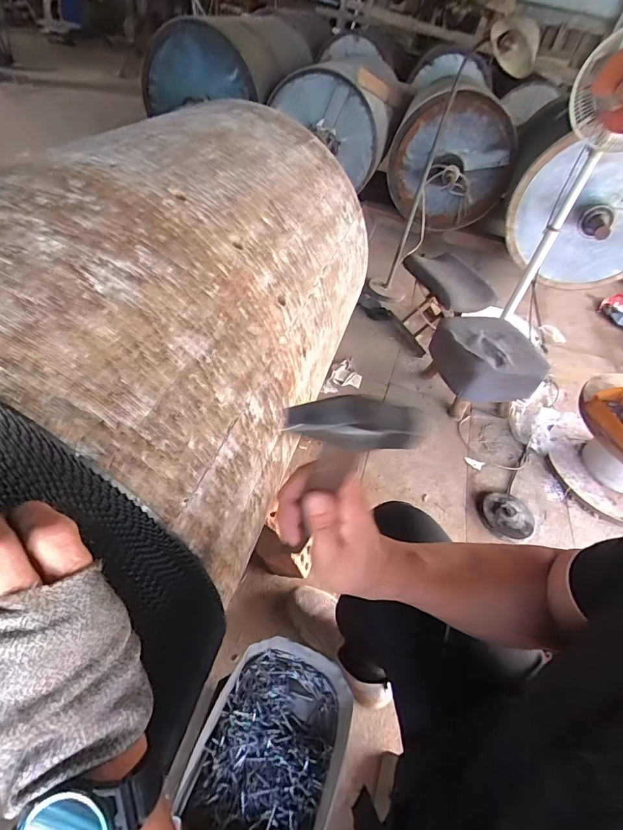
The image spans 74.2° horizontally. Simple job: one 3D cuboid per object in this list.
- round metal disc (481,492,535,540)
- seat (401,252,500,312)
[{"bbox_3d":[0.544,0.275,1.136,0.136,0.021,0.137,3,48,-4],"label":"round metal disc"},{"bbox_3d":[0.518,-0.511,1.528,0.218,0.086,0.307,-16,52,-20],"label":"seat"}]

